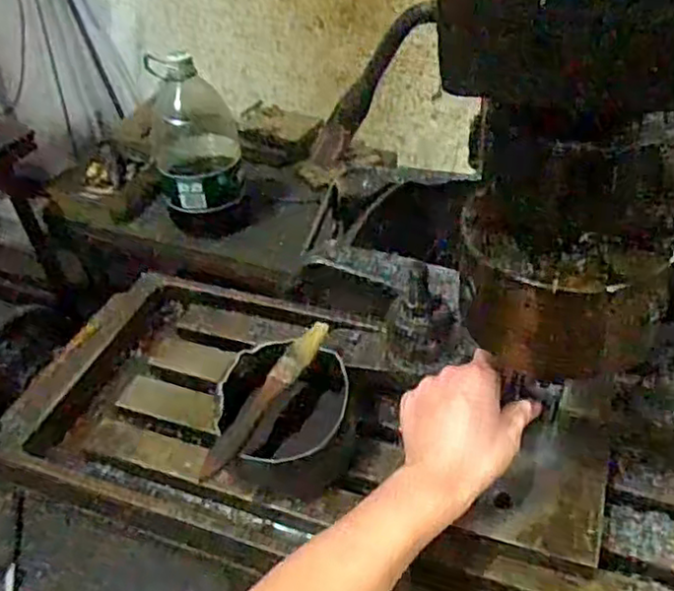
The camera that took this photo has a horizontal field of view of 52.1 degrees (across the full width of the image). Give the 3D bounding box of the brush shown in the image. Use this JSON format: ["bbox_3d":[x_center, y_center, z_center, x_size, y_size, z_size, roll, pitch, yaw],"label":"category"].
[{"bbox_3d":[-0.050,0.072,0.501,0.018,0.015,0.149,20,48,25],"label":"brush"}]

